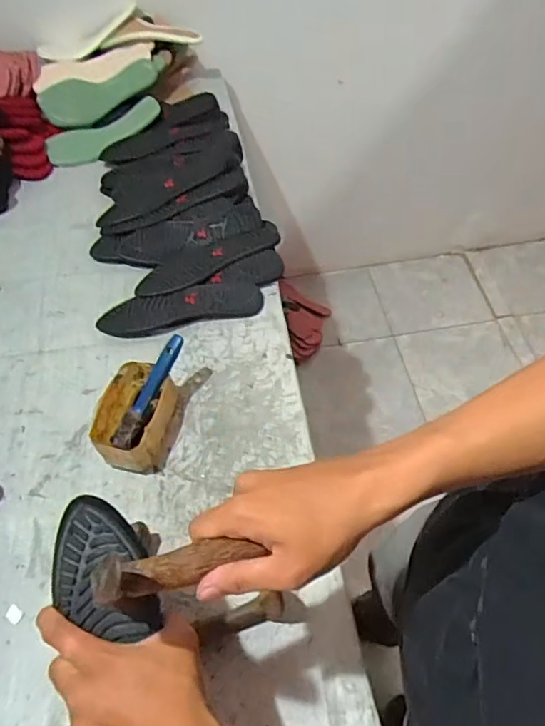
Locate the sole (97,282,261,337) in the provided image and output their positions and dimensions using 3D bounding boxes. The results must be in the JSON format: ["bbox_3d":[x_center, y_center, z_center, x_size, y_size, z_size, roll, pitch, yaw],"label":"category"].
[{"bbox_3d":[-0.137,-0.081,0.808,0.241,0.031,0.059,-10,56,-5],"label":"sole"}]

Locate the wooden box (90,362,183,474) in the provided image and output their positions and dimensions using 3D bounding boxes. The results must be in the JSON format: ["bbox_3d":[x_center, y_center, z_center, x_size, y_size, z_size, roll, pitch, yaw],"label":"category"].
[{"bbox_3d":[-0.172,0.068,0.693,0.080,0.066,0.128,11,57,9],"label":"wooden box"}]

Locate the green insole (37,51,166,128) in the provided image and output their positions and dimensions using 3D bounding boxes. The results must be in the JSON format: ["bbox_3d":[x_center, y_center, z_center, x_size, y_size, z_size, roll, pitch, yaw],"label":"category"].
[{"bbox_3d":[-0.328,-0.537,1.069,0.254,0.088,0.025,-21,17,-6],"label":"green insole"}]

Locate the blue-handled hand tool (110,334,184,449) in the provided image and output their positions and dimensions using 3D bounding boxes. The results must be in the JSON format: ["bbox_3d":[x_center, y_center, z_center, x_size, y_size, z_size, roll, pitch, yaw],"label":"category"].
[{"bbox_3d":[-0.158,0.035,0.688,0.031,0.016,0.156,28,88,20],"label":"blue-handled hand tool"}]

